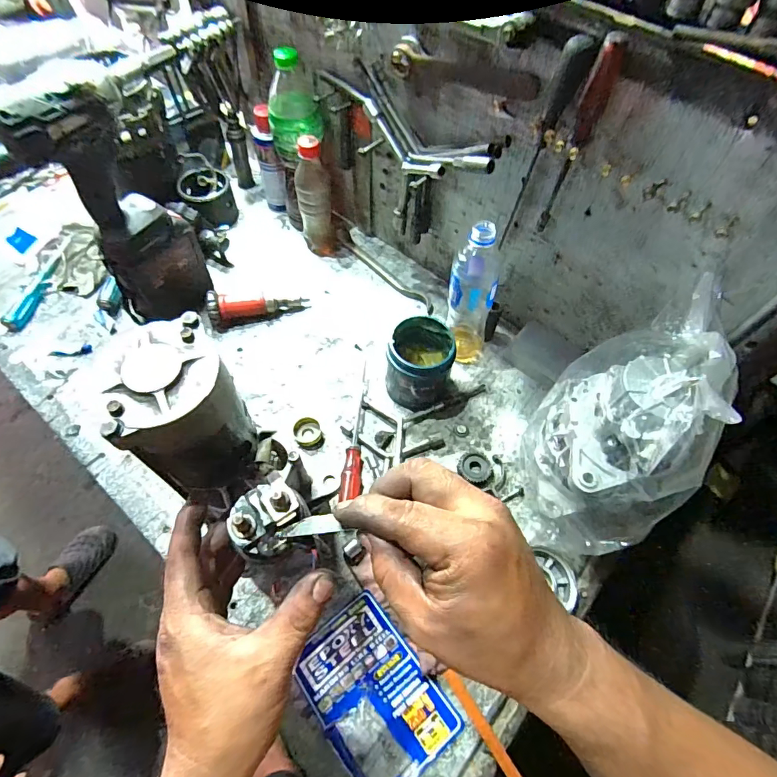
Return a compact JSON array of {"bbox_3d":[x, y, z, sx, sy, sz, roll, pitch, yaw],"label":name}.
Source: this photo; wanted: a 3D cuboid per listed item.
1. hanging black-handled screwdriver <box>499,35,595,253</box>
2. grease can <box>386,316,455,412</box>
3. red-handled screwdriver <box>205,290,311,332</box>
[{"bbox_3d":[0.164,-0.251,0.499,0.026,0.245,0.026,20,65,7],"label":"hanging black-handled screwdriver"},{"bbox_3d":[0.045,-0.037,0.613,0.084,0.089,0.098,14,61,4],"label":"grease can"},{"bbox_3d":[-0.203,-0.133,0.696,0.151,0.047,0.041,-15,63,-12],"label":"red-handled screwdriver"}]

